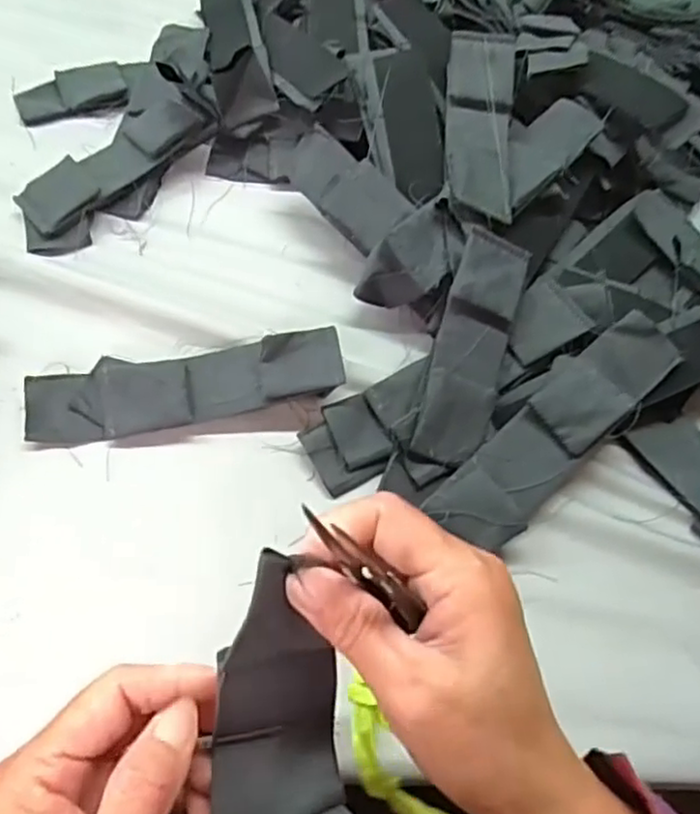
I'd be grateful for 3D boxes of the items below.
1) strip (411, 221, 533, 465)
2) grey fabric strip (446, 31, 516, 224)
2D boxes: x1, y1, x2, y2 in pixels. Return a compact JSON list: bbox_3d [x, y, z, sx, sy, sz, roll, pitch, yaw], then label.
[{"bbox_3d":[0.077,-0.038,0.415,0.046,0.012,0.147,18,77,-12],"label":"strip"},{"bbox_3d":[0.092,-0.198,0.468,0.046,0.023,0.148,5,73,-1],"label":"grey fabric strip"}]

